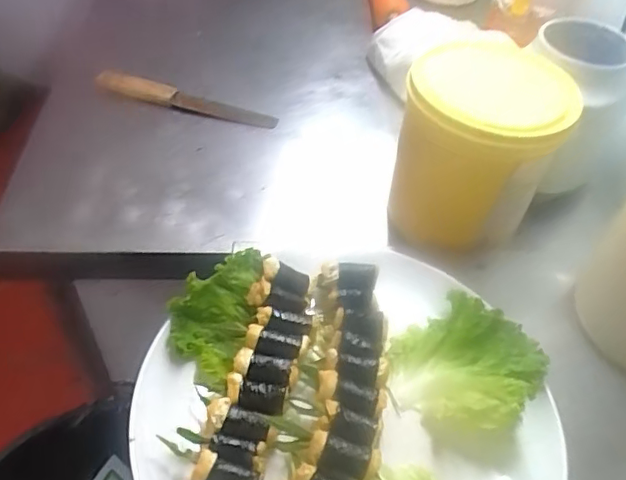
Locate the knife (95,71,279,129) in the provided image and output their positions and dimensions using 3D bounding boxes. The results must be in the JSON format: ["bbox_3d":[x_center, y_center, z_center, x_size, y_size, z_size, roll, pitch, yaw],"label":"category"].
[{"bbox_3d":[-0.189,-0.211,0.836,0.285,0.027,0.037,15,48,7],"label":"knife"}]

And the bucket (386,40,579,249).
[{"bbox_3d":[0.181,-0.108,0.641,0.168,0.166,0.156,11,48,3],"label":"bucket"}]

